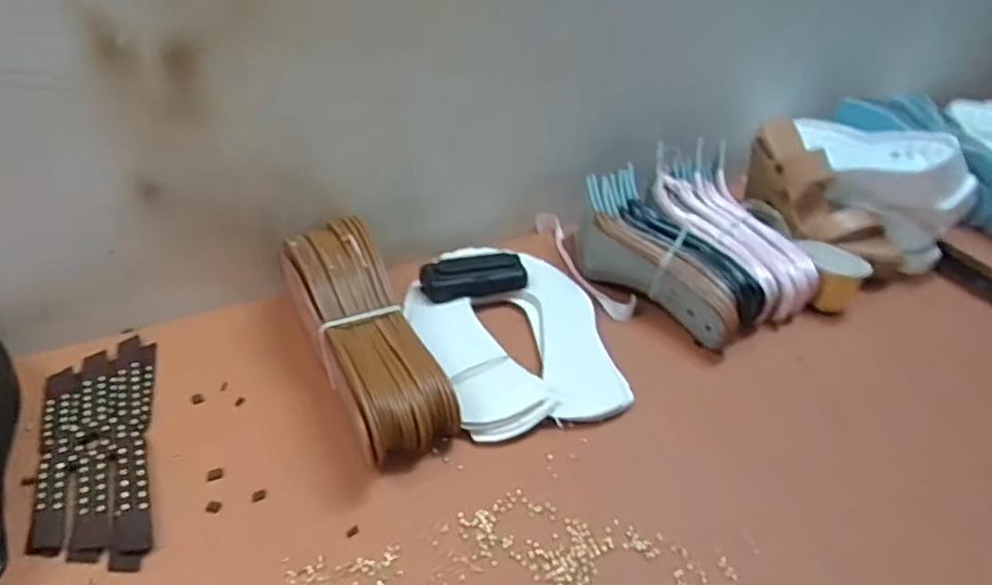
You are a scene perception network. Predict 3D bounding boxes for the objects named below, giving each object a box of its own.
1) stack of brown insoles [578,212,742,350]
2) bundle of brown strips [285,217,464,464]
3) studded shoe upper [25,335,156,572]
[{"bbox_3d":[0.163,-0.021,0.668,0.051,0.060,0.196,-25,45,-34],"label":"stack of brown insoles"},{"bbox_3d":[-0.116,0.038,0.560,0.084,0.082,0.229,-16,41,-25],"label":"bundle of brown strips"},{"bbox_3d":[-0.303,0.113,0.496,0.076,0.006,0.220,-10,39,-19],"label":"studded shoe upper"}]

